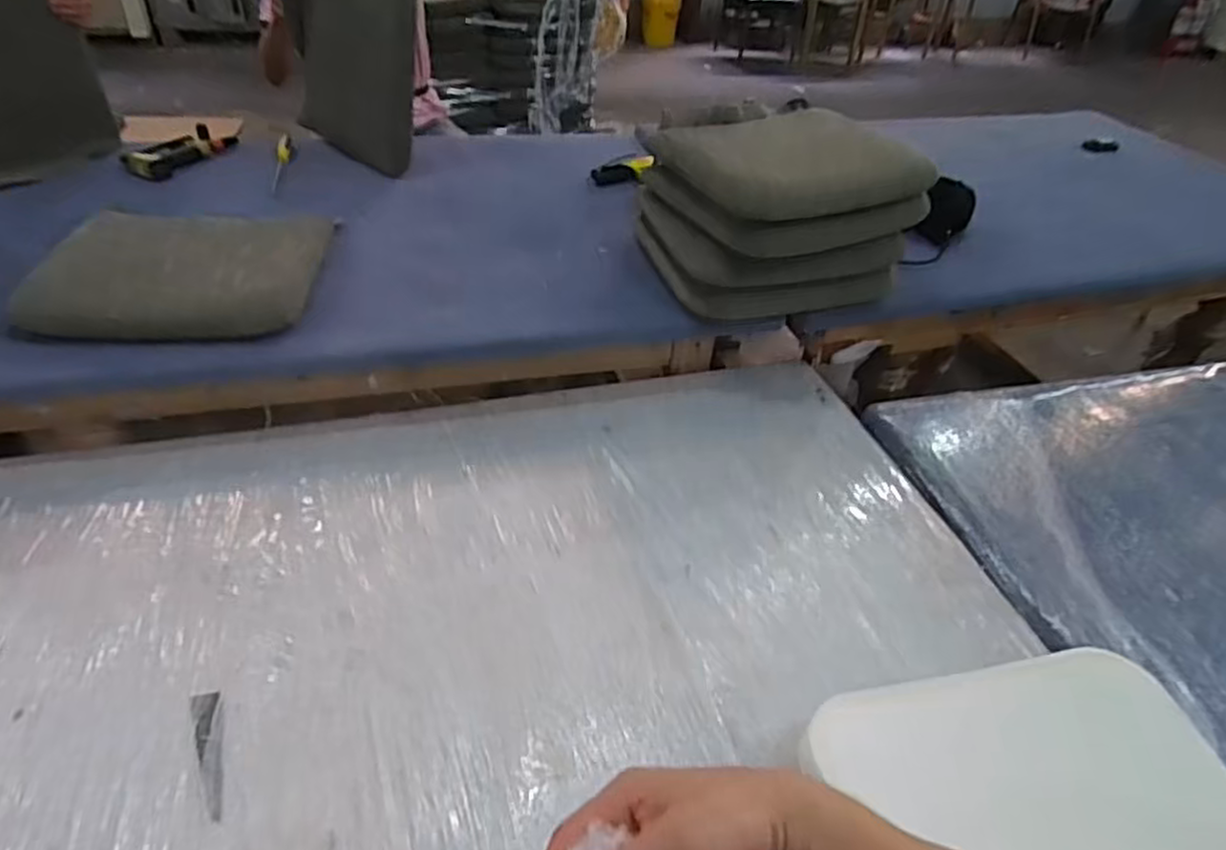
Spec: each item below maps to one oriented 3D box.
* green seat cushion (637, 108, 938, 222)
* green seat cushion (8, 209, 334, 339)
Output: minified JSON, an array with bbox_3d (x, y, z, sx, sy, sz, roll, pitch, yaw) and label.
[{"bbox_3d":[0.317,-0.496,1.353,0.387,0.085,0.359,-16,44,-23],"label":"green seat cushion"},{"bbox_3d":[-0.736,-0.274,1.279,0.420,0.091,0.310,-2,40,-9],"label":"green seat cushion"}]

